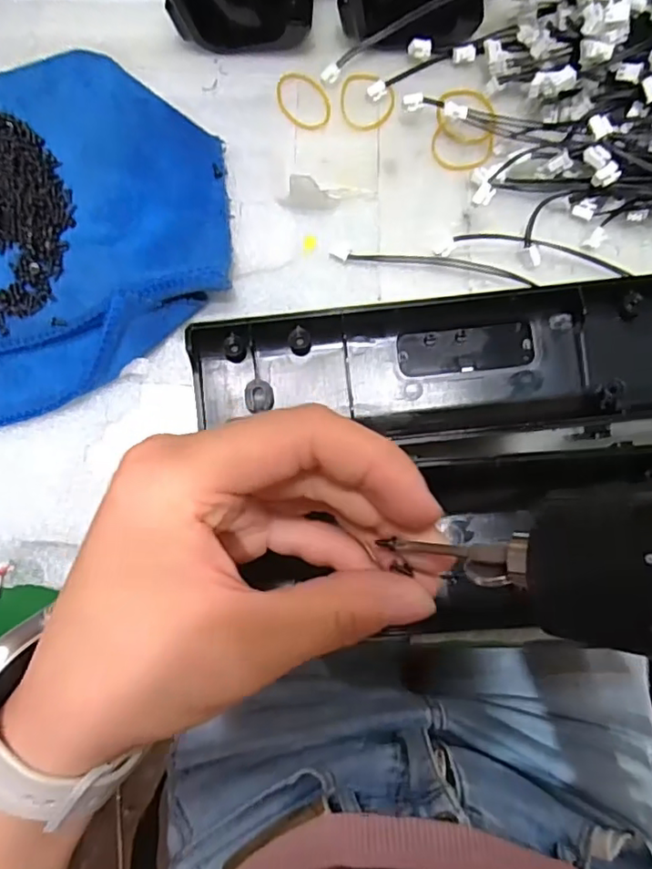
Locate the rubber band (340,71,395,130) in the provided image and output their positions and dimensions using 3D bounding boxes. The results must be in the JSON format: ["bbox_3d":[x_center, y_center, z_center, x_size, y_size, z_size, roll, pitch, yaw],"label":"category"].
[{"bbox_3d":[0.021,-0.168,0.291,0.027,0.004,0.030,0,90,1],"label":"rubber band"}]

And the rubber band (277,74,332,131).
[{"bbox_3d":[-0.011,-0.169,0.291,0.024,0.004,0.034,-24,81,-4],"label":"rubber band"}]

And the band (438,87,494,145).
[{"bbox_3d":[0.070,-0.159,0.289,0.028,0.005,0.028,9,88,-1],"label":"band"}]

